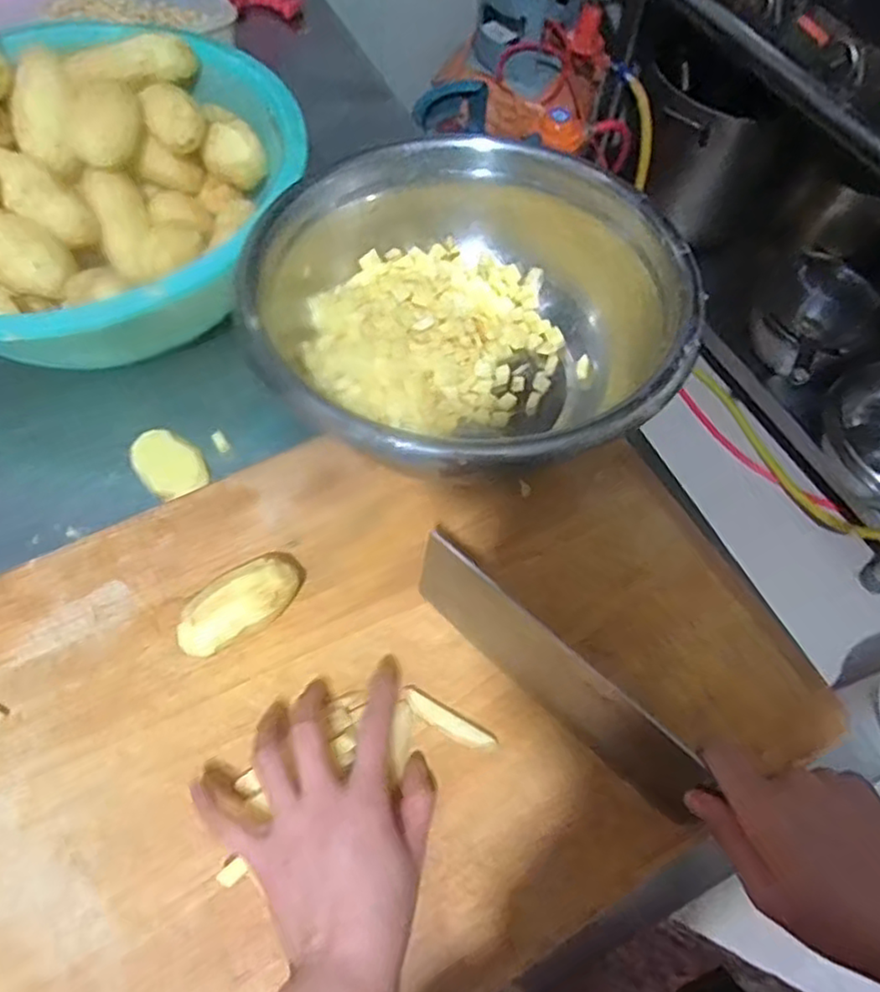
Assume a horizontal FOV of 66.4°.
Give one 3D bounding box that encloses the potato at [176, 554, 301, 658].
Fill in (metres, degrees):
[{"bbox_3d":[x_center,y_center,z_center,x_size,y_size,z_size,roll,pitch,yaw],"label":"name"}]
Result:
[{"bbox_3d":[-0.135,0.072,0.455,0.085,0.042,0.043,-33,69,-18],"label":"potato"}]

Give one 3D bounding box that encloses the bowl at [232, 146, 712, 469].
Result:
[{"bbox_3d":[0.023,-0.131,0.527,0.305,0.128,0.308,1,62,-2],"label":"bowl"}]

